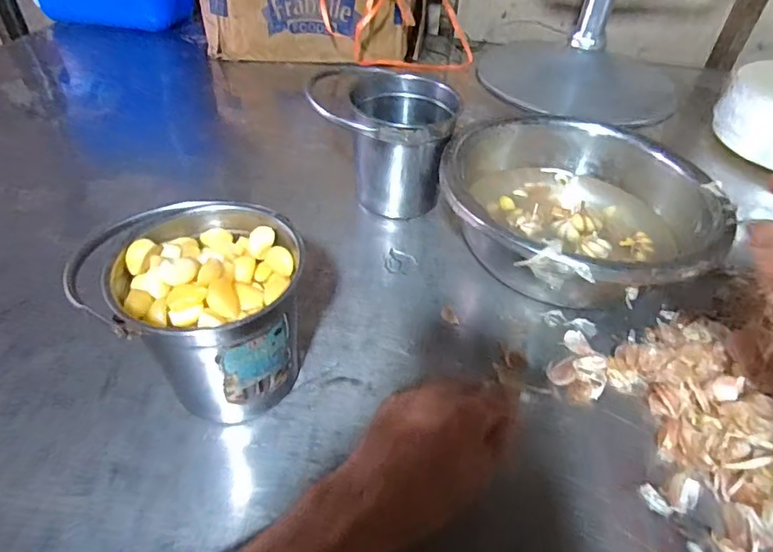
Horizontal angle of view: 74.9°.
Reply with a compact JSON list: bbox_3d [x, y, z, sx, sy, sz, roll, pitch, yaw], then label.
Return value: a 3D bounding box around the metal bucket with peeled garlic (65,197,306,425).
[{"bbox_3d":[-0.153,0.031,0.417,0.164,0.136,0.140,3,43,-1],"label":"metal bucket with peeled garlic"}]

